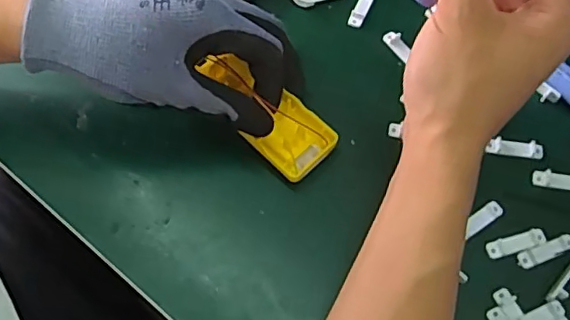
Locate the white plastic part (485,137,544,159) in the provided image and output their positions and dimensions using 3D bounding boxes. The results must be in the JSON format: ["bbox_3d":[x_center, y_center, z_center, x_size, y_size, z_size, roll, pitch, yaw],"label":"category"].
[{"bbox_3d":[0.148,-0.008,0.359,0.034,0.004,0.011,10,64,3],"label":"white plastic part"}]

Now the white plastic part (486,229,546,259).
[{"bbox_3d":[0.137,0.050,0.332,0.036,0.005,0.010,-12,64,-8],"label":"white plastic part"}]

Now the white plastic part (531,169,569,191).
[{"bbox_3d":[0.174,0.012,0.347,0.036,0.004,0.011,10,64,3],"label":"white plastic part"}]

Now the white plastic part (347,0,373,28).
[{"bbox_3d":[0.057,-0.113,0.414,0.011,0.005,0.035,23,65,10],"label":"white plastic part"}]

